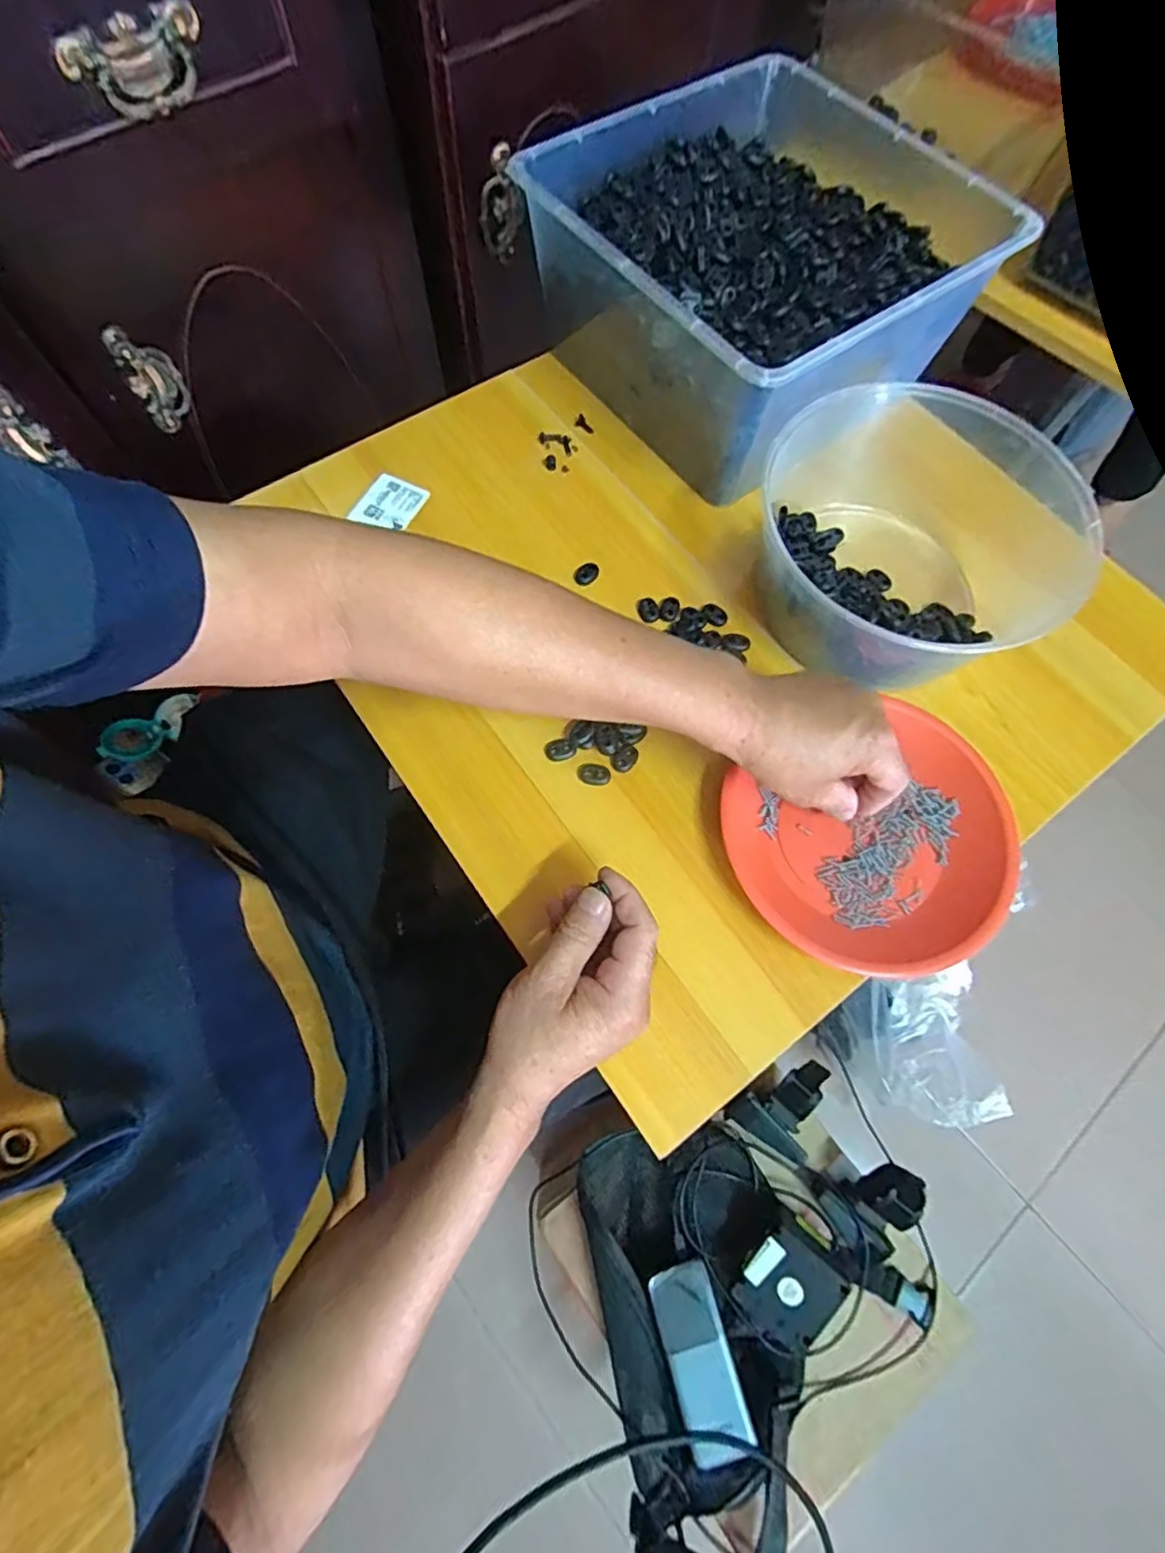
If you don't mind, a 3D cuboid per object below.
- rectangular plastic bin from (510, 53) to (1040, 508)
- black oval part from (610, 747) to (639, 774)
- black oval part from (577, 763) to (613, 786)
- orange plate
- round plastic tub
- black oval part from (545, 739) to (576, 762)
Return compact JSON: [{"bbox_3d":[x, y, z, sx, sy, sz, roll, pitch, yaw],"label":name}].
[{"bbox_3d":[0.143,-0.423,0.544,0.305,0.141,0.302,-37,75,-14],"label":"rectangular plastic bin"},{"bbox_3d":[0.031,-0.012,0.458,0.021,0.004,0.016,-28,73,-12],"label":"black oval part"},{"bbox_3d":[0.008,-0.002,0.456,0.024,0.004,0.016,16,70,4],"label":"black oval part"},{"bbox_3d":[0.202,0.046,0.436,0.185,0.028,0.163,-18,72,-9],"label":"orange plate"},{"bbox_3d":[0.243,-0.178,0.478,0.198,0.097,0.208,1,70,-2],"label":"round plastic tub"},{"bbox_3d":[-0.016,-0.020,0.459,0.020,0.005,0.017,-24,73,-11],"label":"black oval part"}]

